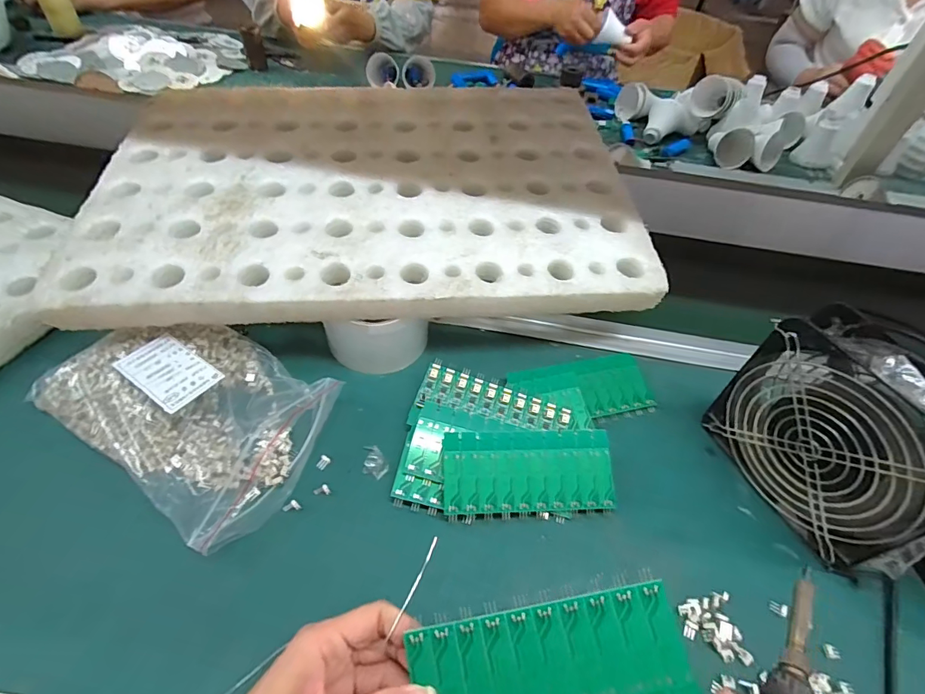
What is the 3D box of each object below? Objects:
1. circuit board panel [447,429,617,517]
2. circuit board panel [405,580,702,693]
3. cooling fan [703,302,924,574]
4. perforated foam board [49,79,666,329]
[{"bbox_3d":[0.055,0.100,0.363,0.137,0.004,0.063,0,71,-8],"label":"circuit board panel"},{"bbox_3d":[0.043,0.166,0.227,0.134,0.004,0.061,-14,72,4],"label":"circuit board panel"},{"bbox_3d":[0.285,0.068,0.337,0.057,0.154,0.153,-15,52,-18],"label":"cooling fan"},{"bbox_3d":[-0.094,-0.194,0.501,0.541,0.025,0.391,-2,55,-7],"label":"perforated foam board"}]

